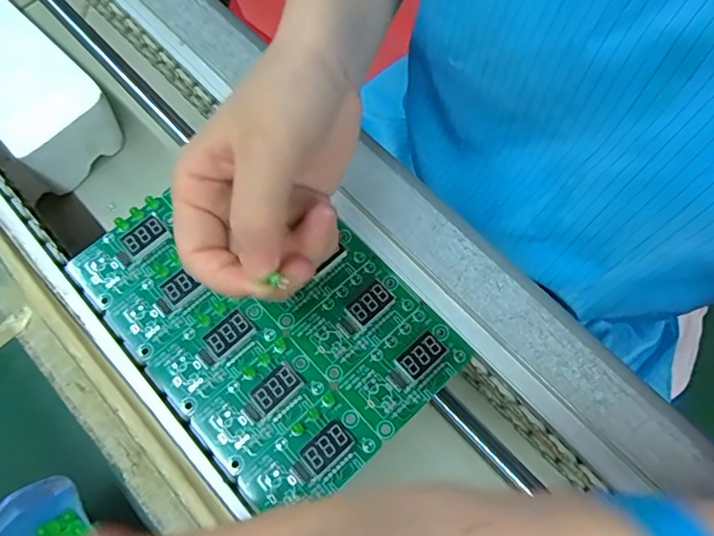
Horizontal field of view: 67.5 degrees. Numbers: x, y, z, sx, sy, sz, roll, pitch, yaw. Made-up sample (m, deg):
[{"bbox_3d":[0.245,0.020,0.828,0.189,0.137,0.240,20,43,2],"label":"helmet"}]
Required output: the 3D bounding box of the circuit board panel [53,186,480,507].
[{"bbox_3d":[-0.049,0.021,0.280,0.126,0.010,0.181,-41,74,-14],"label":"circuit board panel"}]

